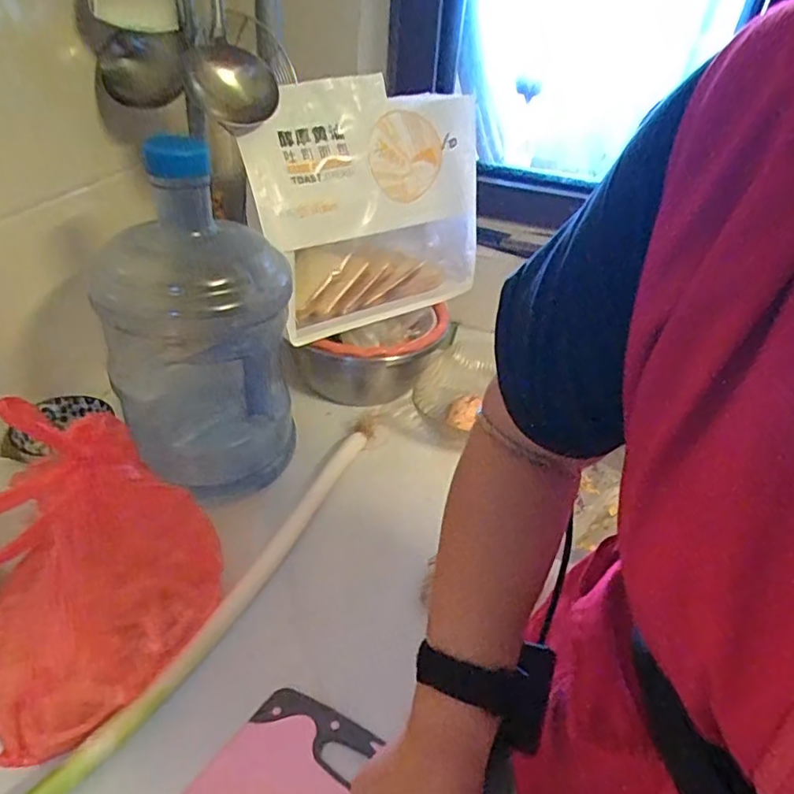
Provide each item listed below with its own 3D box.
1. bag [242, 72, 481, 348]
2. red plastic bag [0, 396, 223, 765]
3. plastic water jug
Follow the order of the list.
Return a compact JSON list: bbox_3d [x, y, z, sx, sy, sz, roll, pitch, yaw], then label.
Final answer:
[{"bbox_3d":[-0.033,-0.268,0.827,0.336,0.322,0.082,-19,20,-28],"label":"bag"},{"bbox_3d":[-0.247,0.142,0.462,0.172,0.254,0.116,-14,40,-25],"label":"red plastic bag"},{"bbox_3d":[-0.205,-0.073,0.642,0.169,0.360,0.146,-5,36,-14],"label":"plastic water jug"}]

